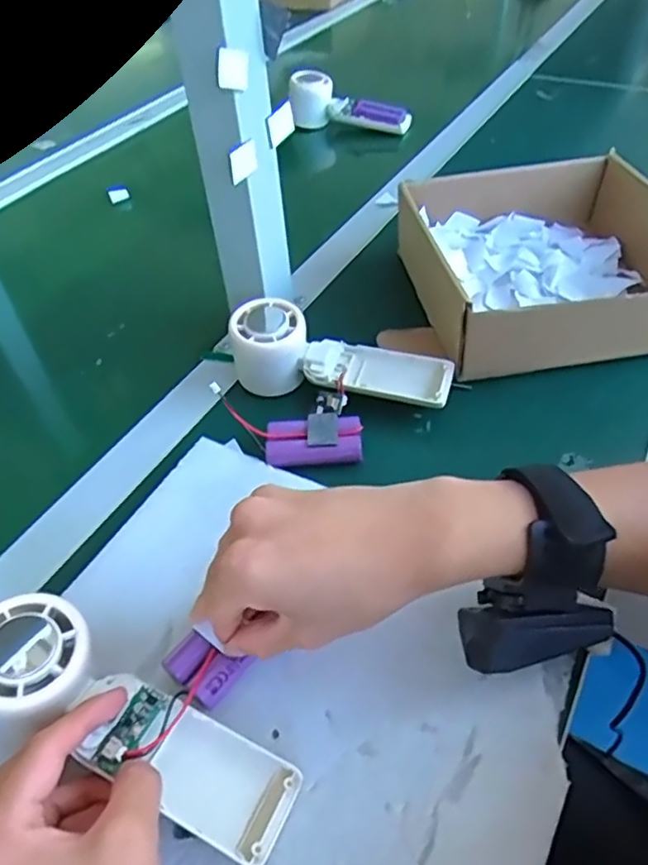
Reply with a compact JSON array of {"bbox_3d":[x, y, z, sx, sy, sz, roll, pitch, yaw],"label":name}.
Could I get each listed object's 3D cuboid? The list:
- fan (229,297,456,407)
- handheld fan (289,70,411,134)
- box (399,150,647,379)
[{"bbox_3d":[0.012,-0.054,0.474,0.160,0.059,0.049,11,49,16],"label":"fan"},{"bbox_3d":[0.032,-0.437,0.845,0.159,0.058,0.046,15,49,18],"label":"handheld fan"},{"bbox_3d":[0.185,-0.147,0.543,0.209,0.082,0.224,-8,47,-2],"label":"box"}]

